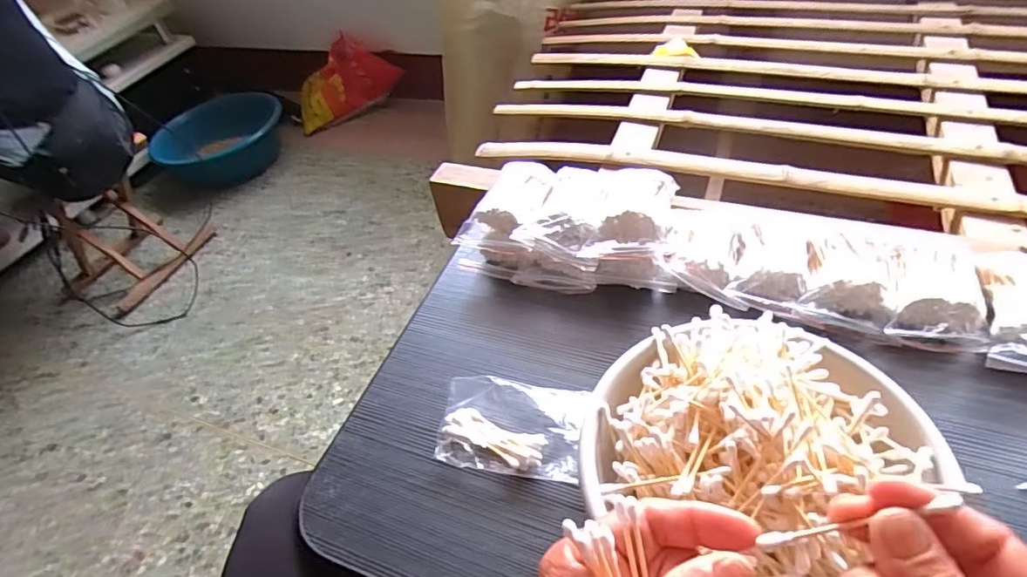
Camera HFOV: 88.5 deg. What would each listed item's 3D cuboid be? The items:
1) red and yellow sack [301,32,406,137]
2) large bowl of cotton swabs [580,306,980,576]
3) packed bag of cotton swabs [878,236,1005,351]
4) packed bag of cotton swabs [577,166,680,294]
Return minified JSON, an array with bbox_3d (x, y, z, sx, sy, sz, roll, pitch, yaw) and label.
[{"bbox_3d":[-0.557,-0.687,1.763,0.364,0.209,0.205,-20,48,-7],"label":"red and yellow sack"},{"bbox_3d":[0.133,0.093,0.305,0.176,0.085,0.170,-5,48,6],"label":"large bowl of cotton swabs"},{"bbox_3d":[0.317,0.004,0.404,0.067,0.035,0.096,6,50,16],"label":"packed bag of cotton swabs"},{"bbox_3d":[0.105,-0.058,0.464,0.074,0.061,0.110,4,50,14],"label":"packed bag of cotton swabs"}]

